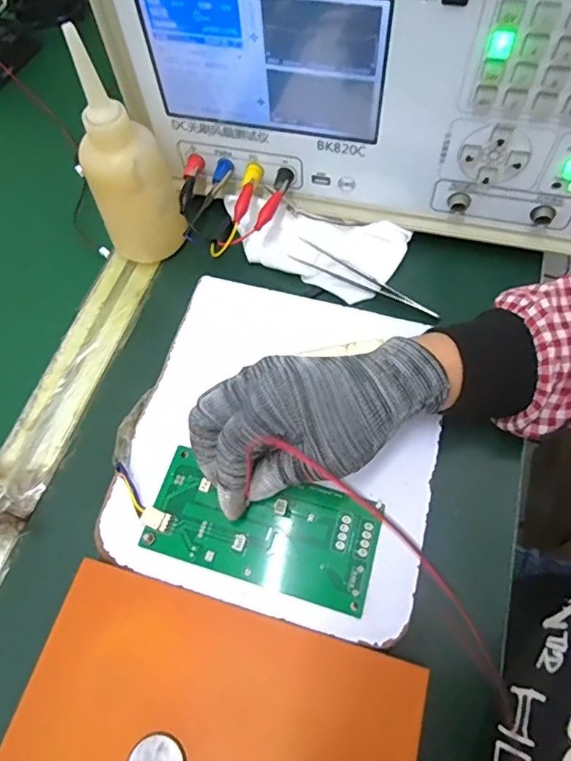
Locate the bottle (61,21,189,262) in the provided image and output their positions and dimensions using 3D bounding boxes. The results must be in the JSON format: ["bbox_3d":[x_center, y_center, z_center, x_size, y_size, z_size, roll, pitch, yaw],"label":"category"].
[{"bbox_3d":[-0.119,-0.158,0.366,0.064,0.151,0.063,-17,65,-3],"label":"bottle"}]

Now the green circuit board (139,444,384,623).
[{"bbox_3d":[-0.014,0.088,0.298,0.133,0.010,0.064,11,62,7],"label":"green circuit board"}]

